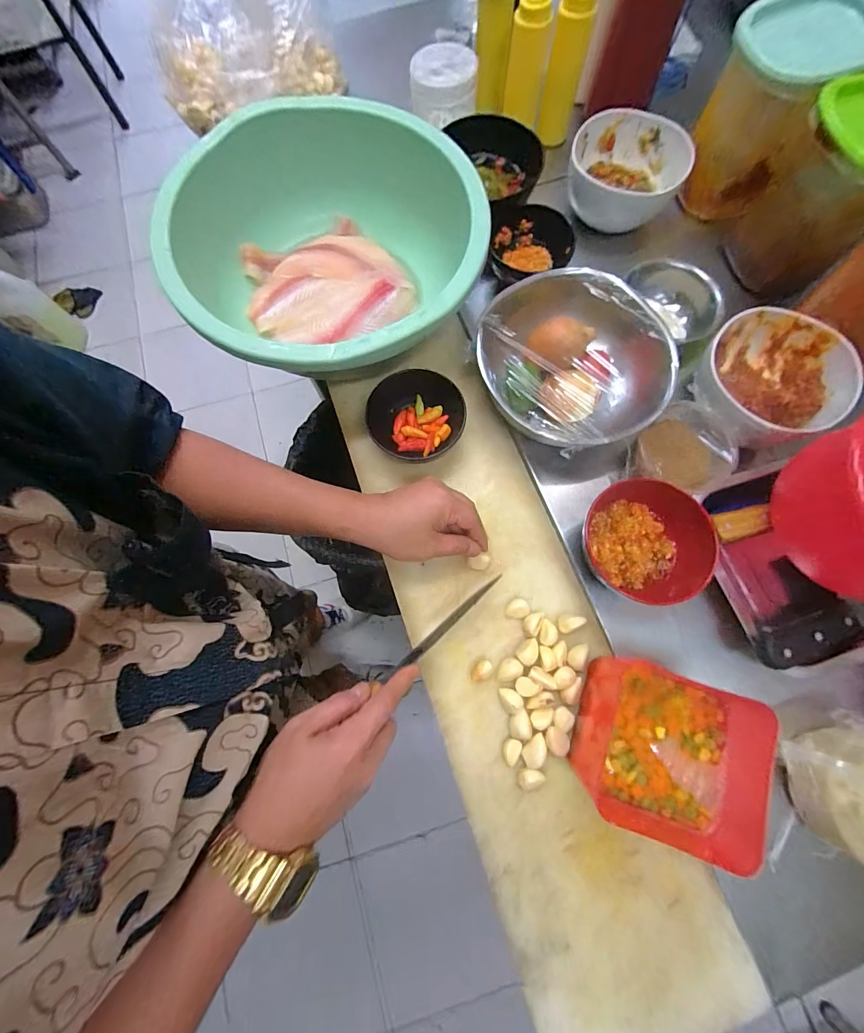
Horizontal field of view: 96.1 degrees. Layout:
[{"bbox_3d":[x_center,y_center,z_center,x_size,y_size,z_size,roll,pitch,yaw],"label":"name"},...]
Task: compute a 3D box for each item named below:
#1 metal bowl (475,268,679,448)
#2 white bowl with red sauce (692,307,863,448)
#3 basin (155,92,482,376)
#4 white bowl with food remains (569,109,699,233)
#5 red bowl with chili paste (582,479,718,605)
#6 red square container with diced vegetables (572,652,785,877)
[{"bbox_3d":[0.169,-0.181,0.458,0.200,0.068,0.211,0,75,0],"label":"metal bowl"},{"bbox_3d":[0.373,-0.149,0.452,0.142,0.080,0.142,-34,77,-9],"label":"white bowl with red sauce"},{"bbox_3d":[-0.113,-0.301,0.455,0.334,0.113,0.336,0,75,0],"label":"basin"},{"bbox_3d":[0.260,-0.468,0.531,0.148,0.072,0.128,17,75,5],"label":"white bowl with food remains"},{"bbox_3d":[0.219,0.031,0.408,0.126,0.076,0.112,35,78,9],"label":"red bowl with chili paste"},{"bbox_3d":[0.209,0.210,0.350,0.131,0.088,0.137,21,76,6],"label":"red square container with diced vegetables"}]

